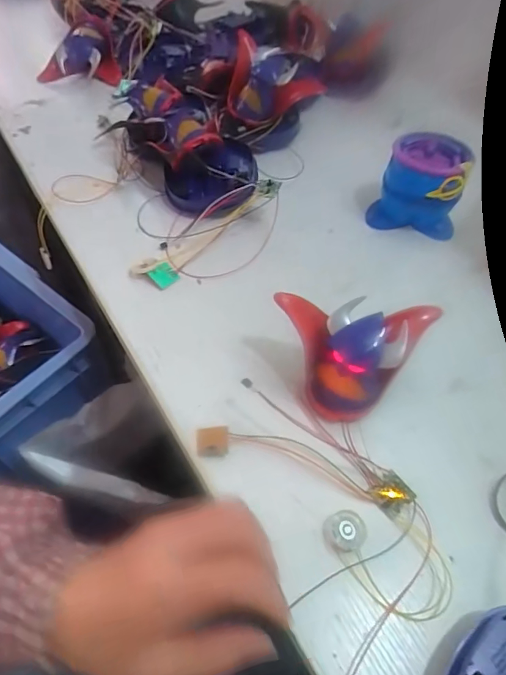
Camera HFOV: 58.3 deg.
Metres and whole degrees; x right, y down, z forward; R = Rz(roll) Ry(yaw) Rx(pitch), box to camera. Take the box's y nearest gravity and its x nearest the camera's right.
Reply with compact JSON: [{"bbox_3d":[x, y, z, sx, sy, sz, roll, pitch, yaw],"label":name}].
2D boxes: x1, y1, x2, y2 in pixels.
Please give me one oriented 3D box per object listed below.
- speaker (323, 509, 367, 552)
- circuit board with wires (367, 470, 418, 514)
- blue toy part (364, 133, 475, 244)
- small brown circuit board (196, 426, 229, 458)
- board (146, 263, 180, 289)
[{"bbox_3d":[0.064,0.135,0.316,0.029,0.005,0.025,-10,56,-8],"label":"speaker"},{"bbox_3d":[0.101,0.114,0.329,0.025,0.004,0.024,-43,69,0],"label":"circuit board with wires"},{"bbox_3d":[0.185,-0.164,0.495,0.092,0.075,0.077,22,57,13],"label":"blue toy part"},{"bbox_3d":[-0.031,0.081,0.351,0.024,0.006,0.022,-3,55,-4],"label":"small brown circuit board"},{"bbox_3d":[-0.088,-0.061,0.450,0.025,0.004,0.023,-38,91,-19],"label":"board"}]

